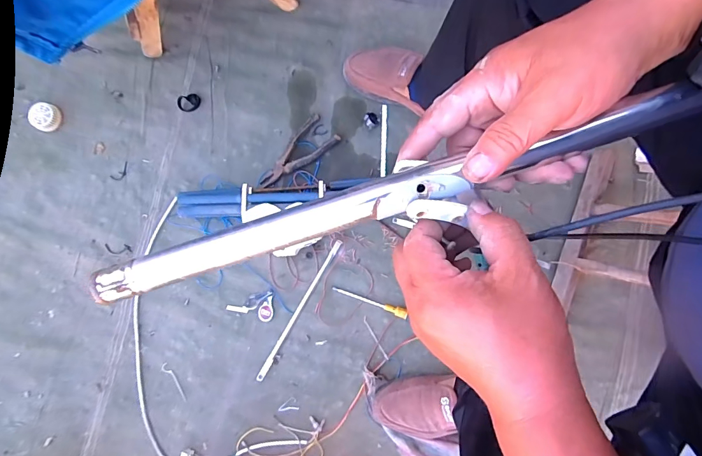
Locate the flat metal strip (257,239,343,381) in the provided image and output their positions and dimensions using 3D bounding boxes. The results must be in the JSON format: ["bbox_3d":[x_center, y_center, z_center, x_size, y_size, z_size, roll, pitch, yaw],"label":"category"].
[{"bbox_3d":[-0.093,0.148,0.699,0.013,0.011,0.274,29,86,3],"label":"flat metal strip"}]

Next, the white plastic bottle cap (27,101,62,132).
[{"bbox_3d":[-0.569,-0.207,0.718,0.045,0.025,0.051,31,86,4],"label":"white plastic bottle cap"}]

